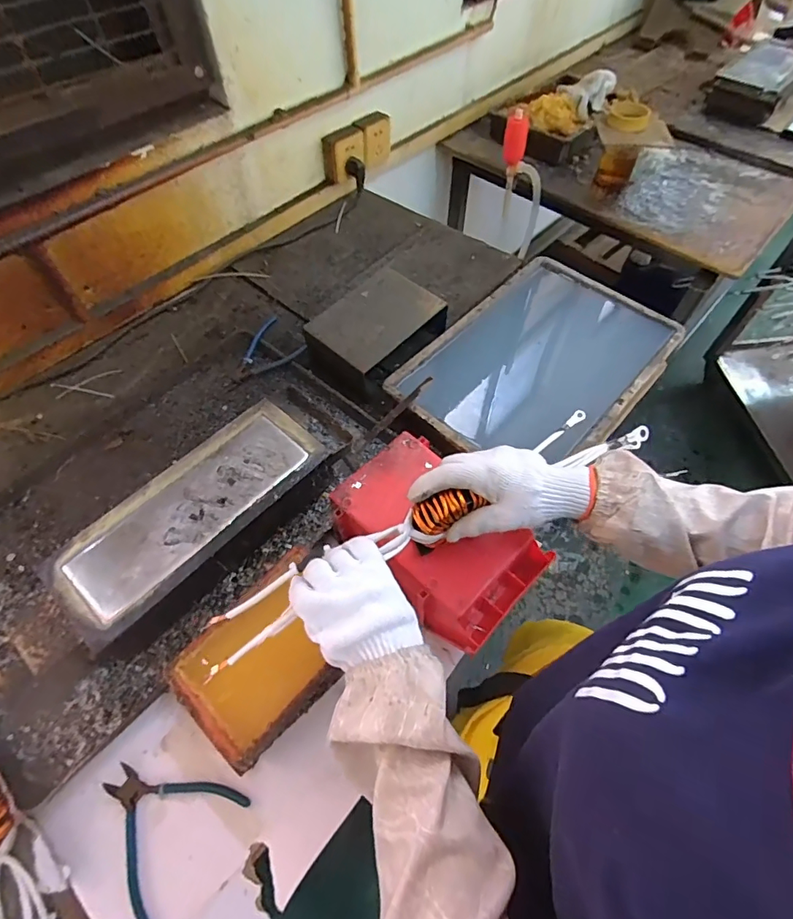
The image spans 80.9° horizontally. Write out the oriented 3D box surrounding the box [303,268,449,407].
[{"bbox_3d":[-0.035,-0.218,0.801,0.217,0.095,0.148,-40,66,-21],"label":"box"}]

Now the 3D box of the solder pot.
[{"bbox_3d":[-0.252,0.075,0.610,0.142,0.083,0.335,38,66,21],"label":"solder pot"}]

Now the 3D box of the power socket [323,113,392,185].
[{"bbox_3d":[-0.084,-0.703,1.041,0.034,0.097,0.191,36,65,20],"label":"power socket"}]

